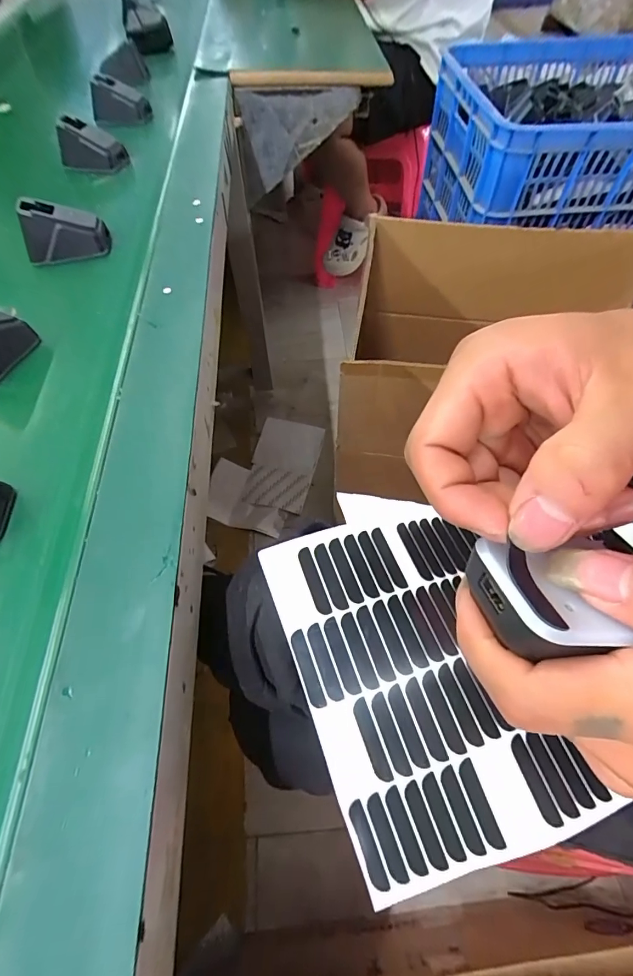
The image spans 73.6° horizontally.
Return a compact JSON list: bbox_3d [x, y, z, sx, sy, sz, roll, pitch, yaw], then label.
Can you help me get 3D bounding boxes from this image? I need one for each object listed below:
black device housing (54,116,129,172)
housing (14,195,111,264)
[{"bbox_3d":[-0.257,-0.393,0.483,0.067,0.042,0.049,10,60,8],"label":"black device housing"},{"bbox_3d":[-0.225,-0.231,0.377,0.067,0.040,0.031,-11,59,-4],"label":"housing"}]

